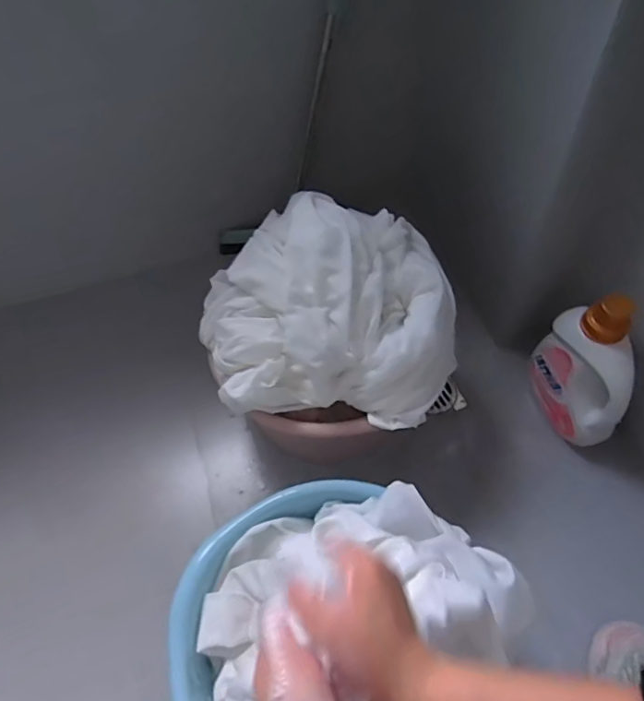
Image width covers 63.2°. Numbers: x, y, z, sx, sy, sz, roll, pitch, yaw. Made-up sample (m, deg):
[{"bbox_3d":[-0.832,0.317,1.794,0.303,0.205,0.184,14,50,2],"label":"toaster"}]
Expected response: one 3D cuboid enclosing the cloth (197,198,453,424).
[{"bbox_3d":[0.018,-0.062,0.659,0.292,0.171,0.242,2,57,6],"label":"cloth"}]

